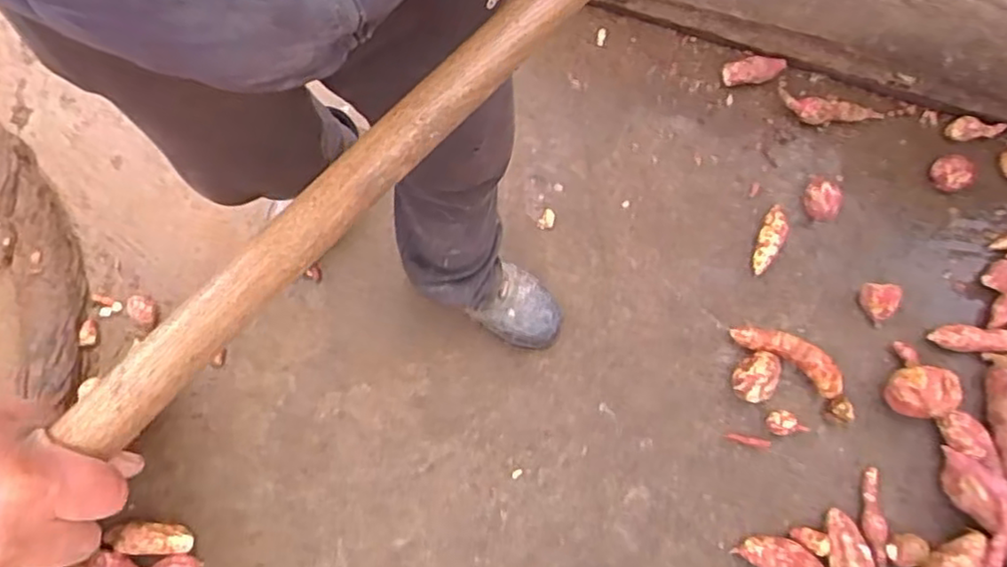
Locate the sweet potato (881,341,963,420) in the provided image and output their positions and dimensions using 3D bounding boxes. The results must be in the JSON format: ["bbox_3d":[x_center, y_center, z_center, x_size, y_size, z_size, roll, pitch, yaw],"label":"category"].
[{"bbox_3d":[0.679,0.160,1.091,0.088,0.084,0.123,28,78,6],"label":"sweet potato"}]

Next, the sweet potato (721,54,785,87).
[{"bbox_3d":[0.473,-0.400,1.297,0.119,0.031,0.055,-3,75,-2],"label":"sweet potato"}]

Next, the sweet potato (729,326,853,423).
[{"bbox_3d":[0.496,0.132,1.150,0.223,0.056,0.070,39,80,8],"label":"sweet potato"}]

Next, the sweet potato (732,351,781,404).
[{"bbox_3d":[0.420,0.154,1.148,0.066,0.064,0.083,8,75,1],"label":"sweet potato"}]

